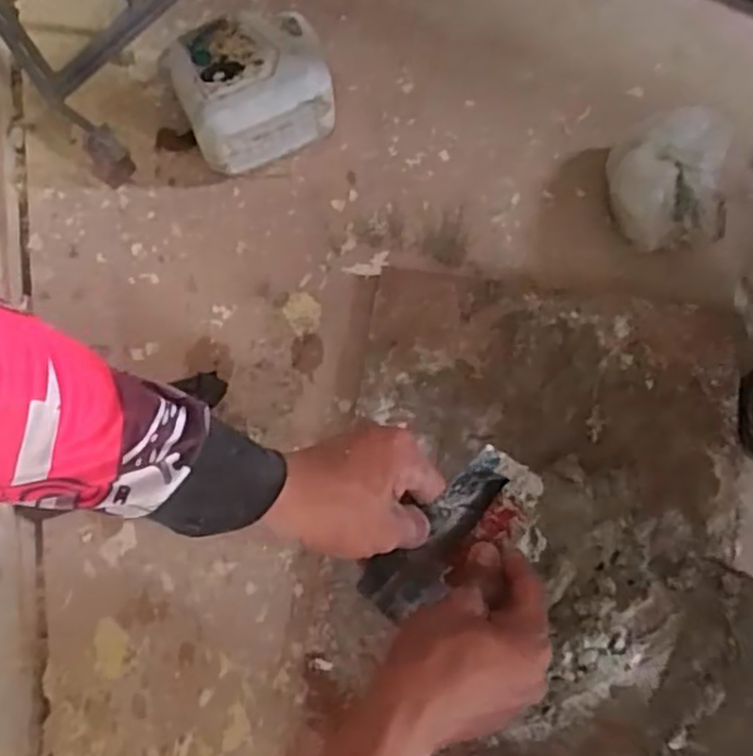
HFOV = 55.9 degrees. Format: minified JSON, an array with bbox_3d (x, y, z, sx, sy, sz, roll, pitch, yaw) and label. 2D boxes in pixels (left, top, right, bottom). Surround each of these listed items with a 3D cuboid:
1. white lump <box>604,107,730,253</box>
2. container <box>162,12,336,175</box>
[{"bbox_3d":[0.296,-0.208,0.738,0.116,0.080,0.138,-9,70,-4],"label":"white lump"},{"bbox_3d":[-0.133,-0.315,0.772,0.165,0.101,0.136,-25,72,-10],"label":"container"}]

